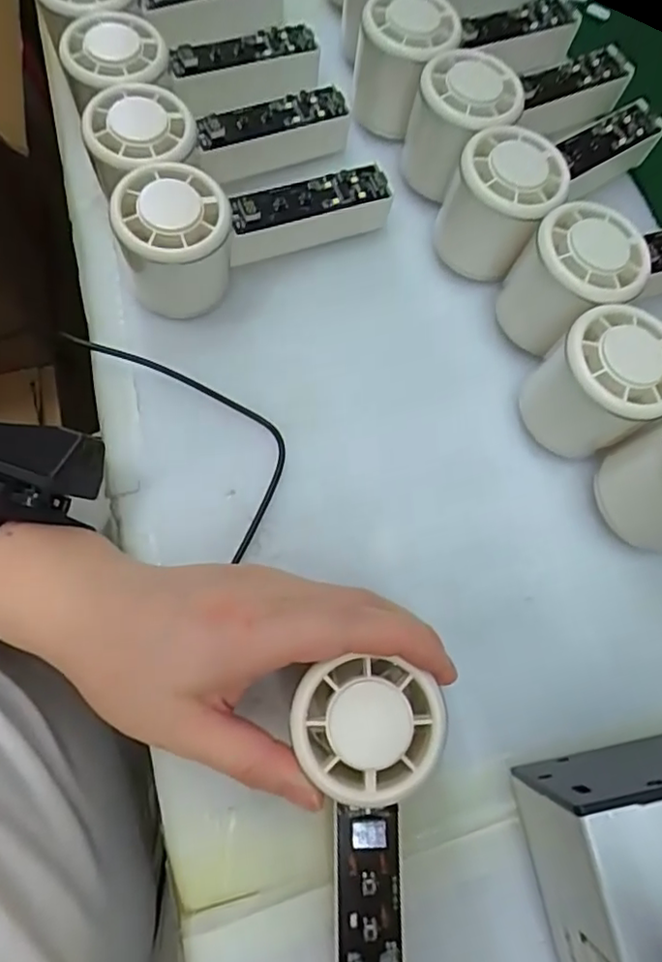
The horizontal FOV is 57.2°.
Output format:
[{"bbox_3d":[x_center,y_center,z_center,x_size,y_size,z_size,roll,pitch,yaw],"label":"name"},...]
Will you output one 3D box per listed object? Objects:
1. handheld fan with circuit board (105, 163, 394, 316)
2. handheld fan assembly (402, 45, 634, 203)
[{"bbox_3d":[-0.041,-0.142,0.327,0.147,0.068,0.059,-32,74,-11],"label":"handheld fan with circuit board"},{"bbox_3d":[0.114,-0.209,0.362,0.146,0.066,0.055,-19,71,-21],"label":"handheld fan assembly"}]

